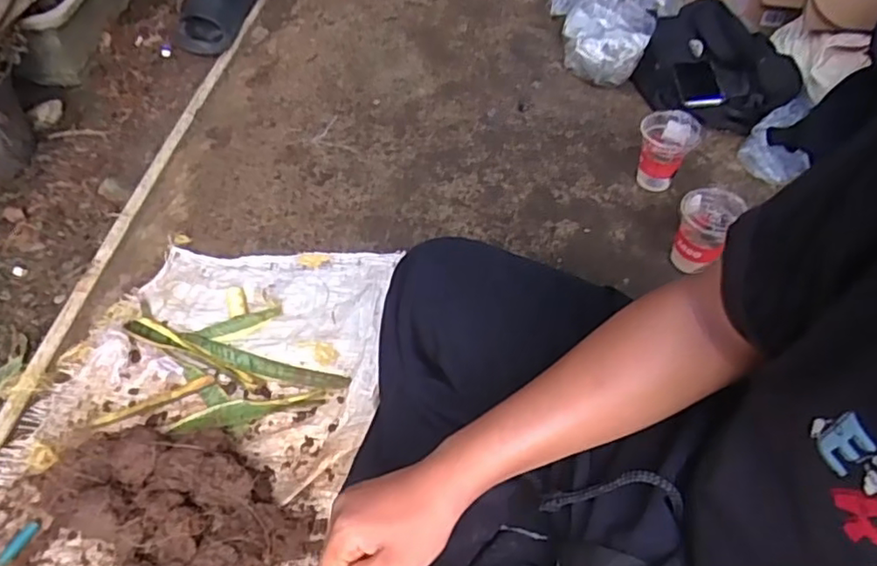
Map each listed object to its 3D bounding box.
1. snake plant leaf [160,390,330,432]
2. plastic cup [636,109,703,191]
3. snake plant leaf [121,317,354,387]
[{"bbox_3d":[-0.245,0.162,0.790,0.197,0.012,0.037,-7,52,-6],"label":"snake plant leaf"},{"bbox_3d":[0.374,-0.217,1.030,0.092,0.115,0.080,24,55,18],"label":"plastic cup"},{"bbox_3d":[-0.277,0.097,0.840,0.316,0.012,0.034,14,52,10],"label":"snake plant leaf"}]

